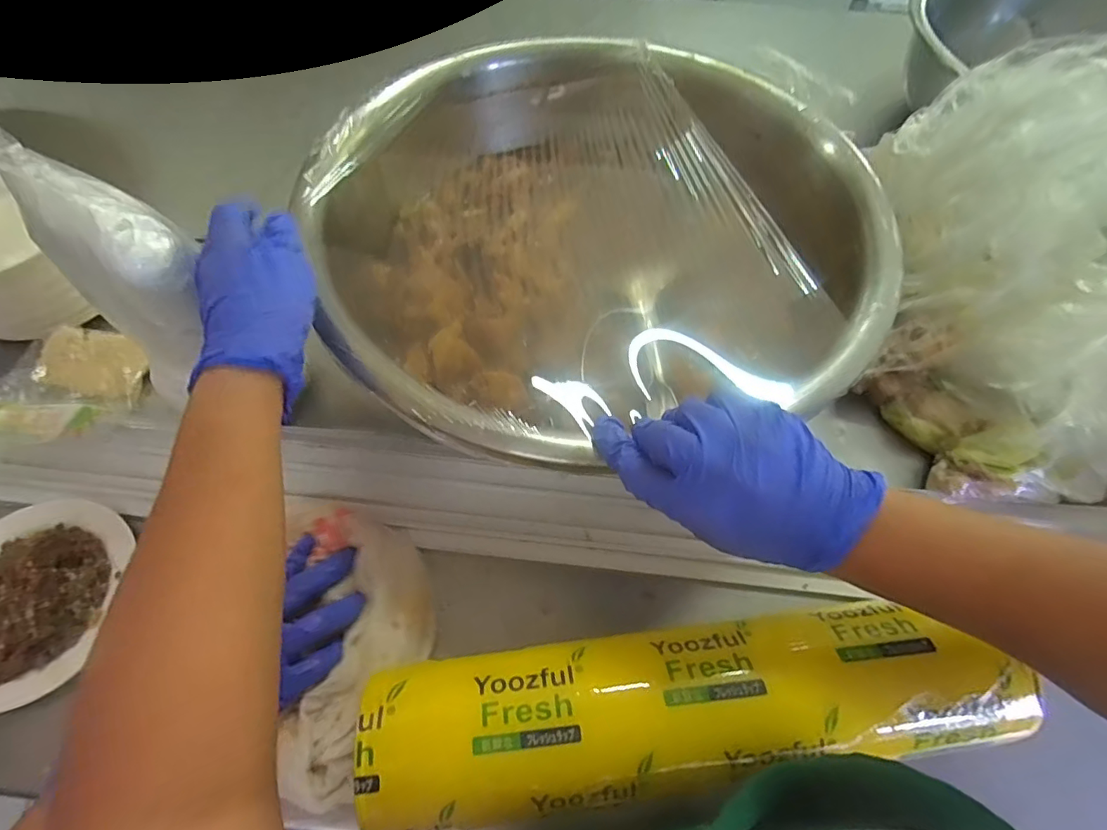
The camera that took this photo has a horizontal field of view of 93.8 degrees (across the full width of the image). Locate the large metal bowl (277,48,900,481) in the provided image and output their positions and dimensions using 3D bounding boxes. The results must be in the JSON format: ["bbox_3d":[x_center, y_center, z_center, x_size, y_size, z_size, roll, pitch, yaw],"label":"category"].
[{"bbox_3d":[0.037,-0.145,0.453,0.435,0.131,0.398,1,64,-3],"label":"large metal bowl"}]

